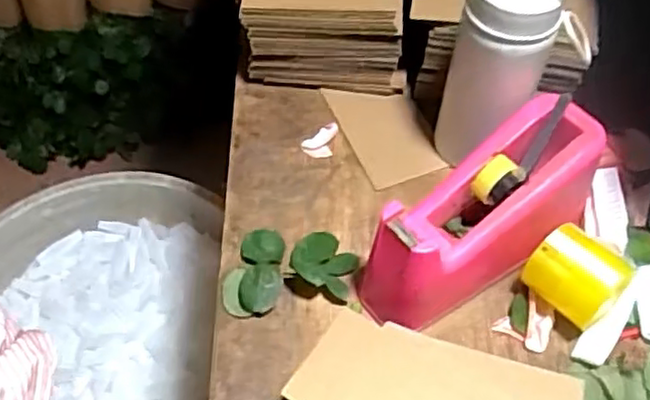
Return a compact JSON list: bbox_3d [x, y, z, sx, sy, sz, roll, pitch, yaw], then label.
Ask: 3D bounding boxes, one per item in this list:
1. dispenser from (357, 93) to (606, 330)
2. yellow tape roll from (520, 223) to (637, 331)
[{"bbox_3d":[0.120,0.012,0.517,0.210,0.106,0.073,-39,62,-9],"label":"dispenser"},{"bbox_3d":[0.194,0.053,0.518,0.064,0.058,0.060,39,64,25],"label":"yellow tape roll"}]

